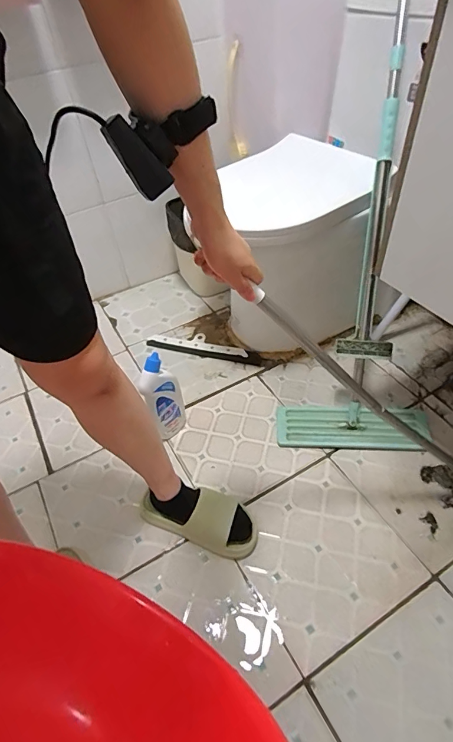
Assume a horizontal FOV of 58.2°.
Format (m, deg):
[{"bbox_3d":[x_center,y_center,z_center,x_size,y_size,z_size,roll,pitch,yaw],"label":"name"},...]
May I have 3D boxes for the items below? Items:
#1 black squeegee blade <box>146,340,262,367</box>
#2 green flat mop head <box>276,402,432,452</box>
[{"bbox_3d":[-0.067,-0.054,1.154,0.340,0.012,0.033,10,47,14],"label":"black squeegee blade"},{"bbox_3d":[0.289,0.125,0.940,0.344,0.035,0.117,1,46,6],"label":"green flat mop head"}]

